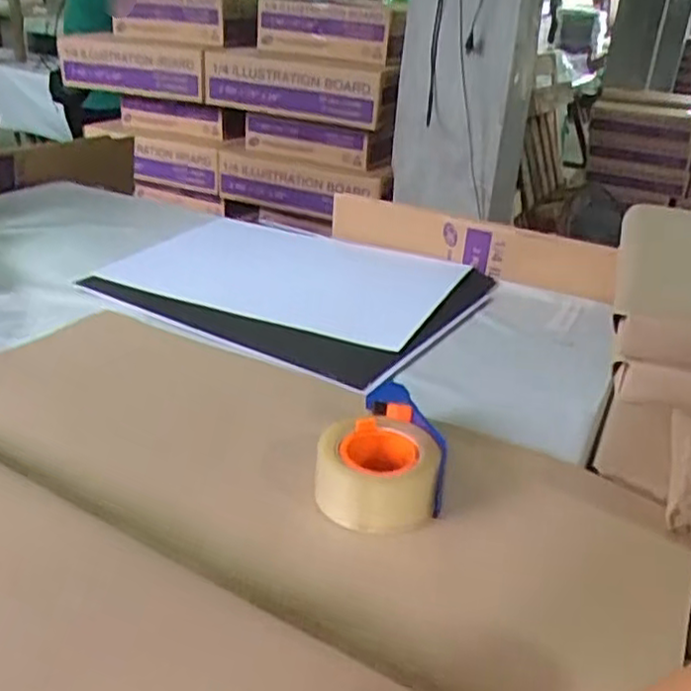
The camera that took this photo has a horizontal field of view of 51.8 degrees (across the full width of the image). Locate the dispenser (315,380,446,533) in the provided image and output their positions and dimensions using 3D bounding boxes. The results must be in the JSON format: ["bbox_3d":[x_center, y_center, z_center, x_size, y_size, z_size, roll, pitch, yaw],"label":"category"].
[{"bbox_3d":[0.036,0.103,0.663,0.114,0.064,0.150,10,26,10],"label":"dispenser"}]

